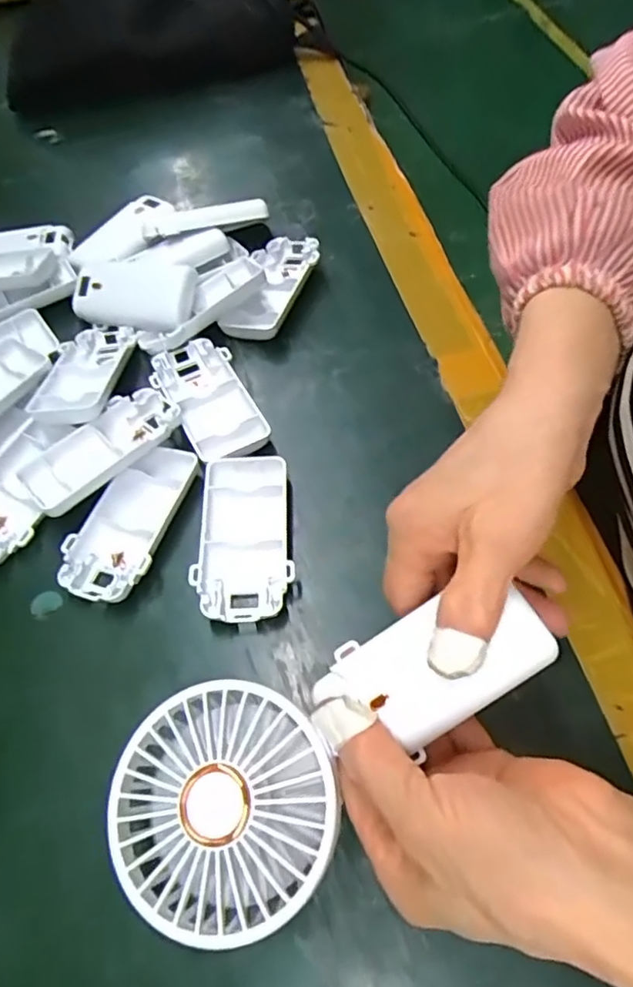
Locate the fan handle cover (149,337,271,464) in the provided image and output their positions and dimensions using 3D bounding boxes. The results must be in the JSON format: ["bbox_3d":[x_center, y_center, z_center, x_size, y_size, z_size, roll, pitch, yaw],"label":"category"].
[{"bbox_3d":[-0.066,-0.058,0.362,0.049,0.014,0.098,-31,62,-13],"label":"fan handle cover"}]

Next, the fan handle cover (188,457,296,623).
[{"bbox_3d":[-0.038,0.023,0.312,0.047,0.016,0.093,-5,59,1],"label":"fan handle cover"}]

